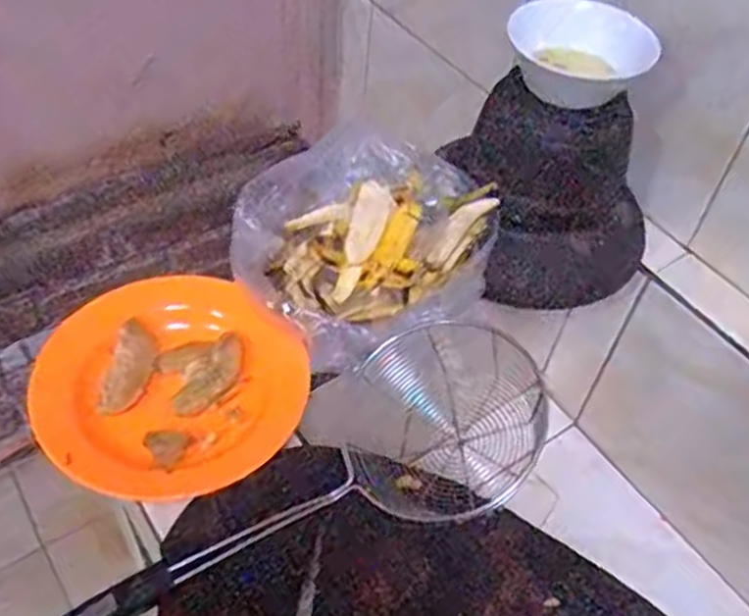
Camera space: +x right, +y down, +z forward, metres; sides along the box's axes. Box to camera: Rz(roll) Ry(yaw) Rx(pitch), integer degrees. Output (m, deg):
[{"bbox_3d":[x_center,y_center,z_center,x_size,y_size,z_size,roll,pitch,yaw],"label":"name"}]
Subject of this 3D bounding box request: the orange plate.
[{"bbox_3d":[-0.158,0.059,0.601,0.198,0.038,0.190,3,49,-3],"label":"orange plate"}]

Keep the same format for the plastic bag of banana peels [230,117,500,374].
[{"bbox_3d":[-0.009,-0.059,0.665,0.199,0.072,0.230,28,52,17],"label":"plastic bag of banana peels"}]

